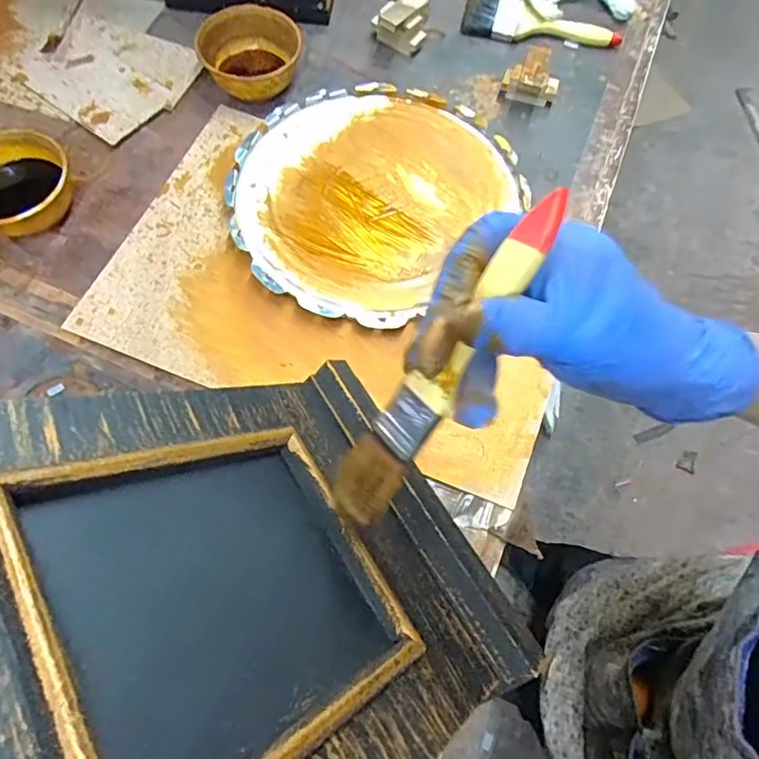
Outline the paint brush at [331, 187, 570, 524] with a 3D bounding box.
[{"bbox_3d":[0.023,-0.002,0.218,0.026,0.011,0.157,36,111,12],"label":"paint brush"}]

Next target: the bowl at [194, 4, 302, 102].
[{"bbox_3d":[-0.149,-0.369,0.620,0.120,0.046,0.105,-7,69,-4],"label":"bowl"}]

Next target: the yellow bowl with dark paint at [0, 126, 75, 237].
[{"bbox_3d":[-0.369,-0.192,0.549,0.111,0.045,0.117,1,69,-1],"label":"yellow bowl with dark paint"}]

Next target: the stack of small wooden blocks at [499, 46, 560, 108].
[{"bbox_3d":[0.180,-0.354,0.632,0.065,0.040,0.046,21,70,6],"label":"stack of small wooden blocks"}]

